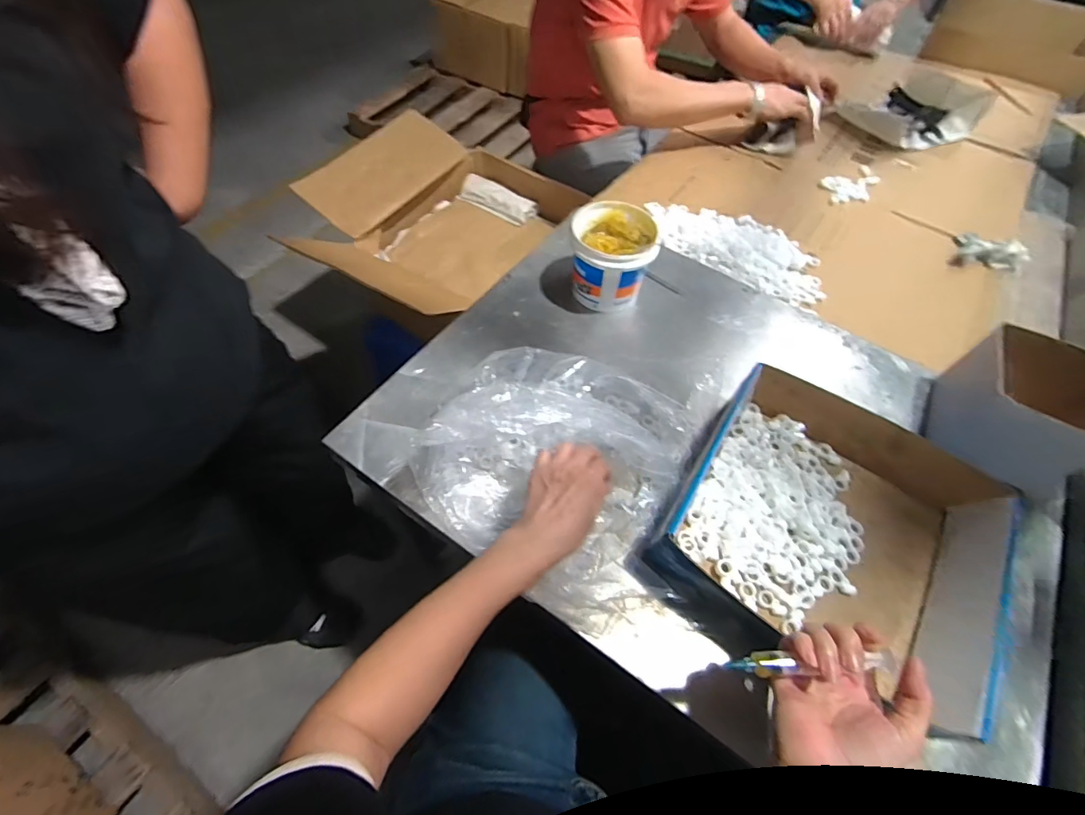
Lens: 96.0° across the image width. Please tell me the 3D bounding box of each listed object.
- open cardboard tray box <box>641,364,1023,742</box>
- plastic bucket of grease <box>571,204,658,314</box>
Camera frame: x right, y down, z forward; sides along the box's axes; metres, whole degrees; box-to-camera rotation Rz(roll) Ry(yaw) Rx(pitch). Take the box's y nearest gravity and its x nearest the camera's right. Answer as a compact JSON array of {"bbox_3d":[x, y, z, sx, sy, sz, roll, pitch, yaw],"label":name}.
[{"bbox_3d":[0.315,0.134,0.532,0.313,0.080,0.294,29,61,15],"label":"open cardboard tray box"},{"bbox_3d":[0.100,-0.216,0.735,0.118,0.123,0.119,1,58,-2],"label":"plastic bucket of grease"}]

